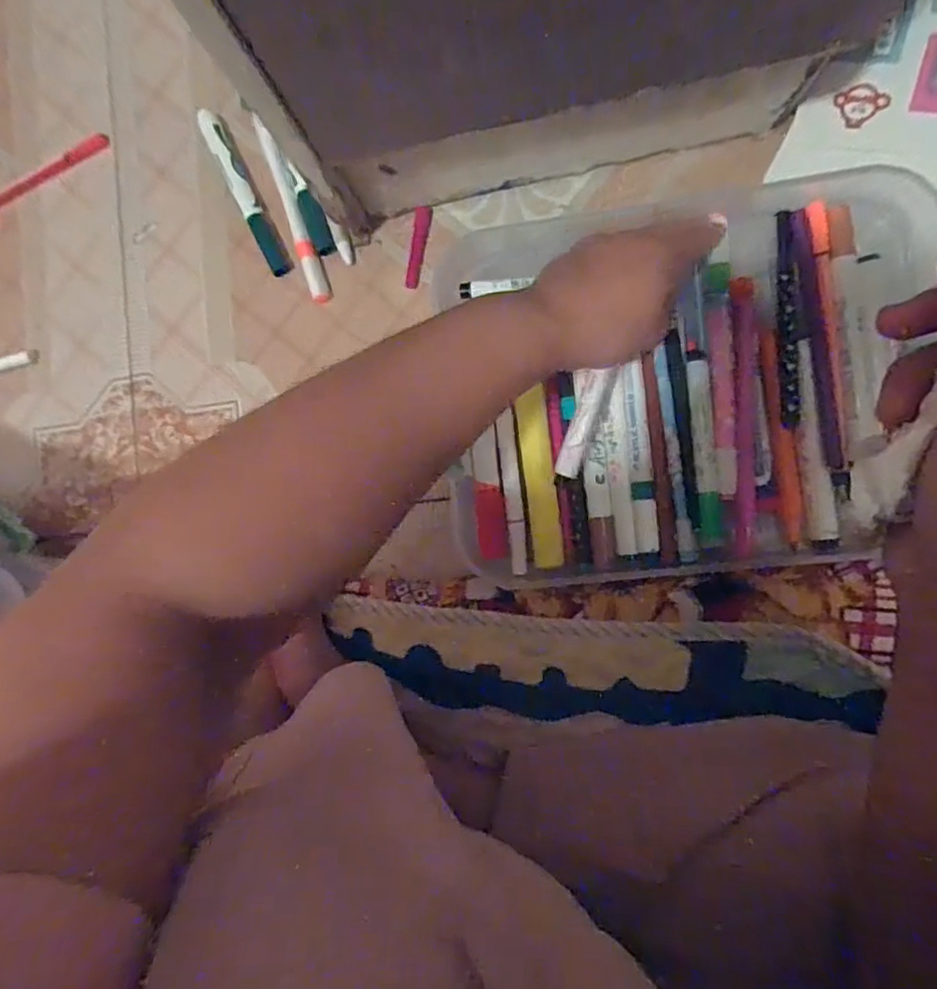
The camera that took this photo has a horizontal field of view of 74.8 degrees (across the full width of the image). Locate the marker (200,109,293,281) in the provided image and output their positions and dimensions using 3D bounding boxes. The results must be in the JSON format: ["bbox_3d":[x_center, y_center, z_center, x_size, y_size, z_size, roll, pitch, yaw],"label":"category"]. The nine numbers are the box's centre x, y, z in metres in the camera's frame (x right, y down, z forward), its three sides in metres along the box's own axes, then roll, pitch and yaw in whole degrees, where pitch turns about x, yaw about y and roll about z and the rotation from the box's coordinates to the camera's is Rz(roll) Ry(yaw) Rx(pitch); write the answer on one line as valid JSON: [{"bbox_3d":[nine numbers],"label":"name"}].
[{"bbox_3d":[-0.169,-0.229,0.463,0.016,0.014,0.135,-26,86,8],"label":"marker"}]

